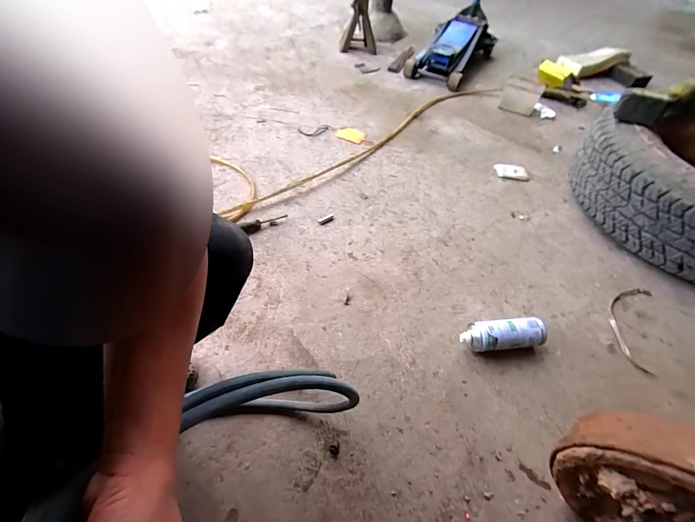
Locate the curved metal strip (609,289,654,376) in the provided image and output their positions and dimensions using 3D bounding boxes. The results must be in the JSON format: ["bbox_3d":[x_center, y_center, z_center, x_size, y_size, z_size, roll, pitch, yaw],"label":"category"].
[{"bbox_3d":[0.713,0.154,0.844,0.097,0.008,0.249,23,55,15],"label":"curved metal strip"}]

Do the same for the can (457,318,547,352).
[{"bbox_3d":[0.349,0.171,0.764,0.189,0.071,0.067,-4,53,-5],"label":"can"}]

